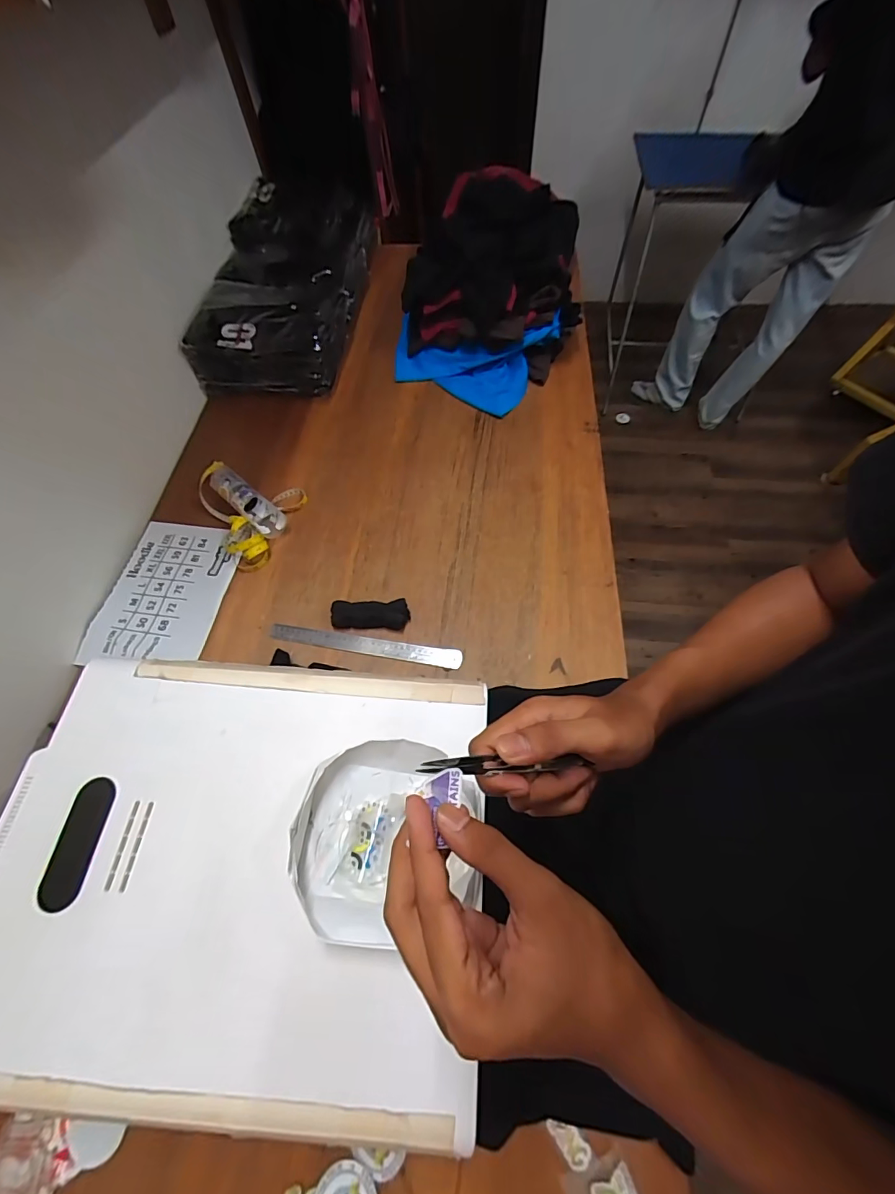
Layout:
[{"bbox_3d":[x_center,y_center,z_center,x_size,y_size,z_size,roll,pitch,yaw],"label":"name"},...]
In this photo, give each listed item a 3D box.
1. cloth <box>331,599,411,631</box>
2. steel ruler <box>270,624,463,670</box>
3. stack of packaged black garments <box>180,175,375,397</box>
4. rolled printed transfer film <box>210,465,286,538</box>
[{"bbox_3d":[-0.130,0.028,0.762,0.127,0.031,0.044,2,62,3],"label":"cloth"},{"bbox_3d":[-0.139,0.081,0.747,0.324,0.004,0.033,7,67,7],"label":"steel ruler"},{"bbox_3d":[-0.369,-0.747,1.076,0.315,0.141,0.591,4,62,4],"label":"stack of packaged black garments"},{"bbox_3d":[-0.388,-0.183,0.866,0.193,0.056,0.055,36,68,19],"label":"rolled printed transfer film"}]

